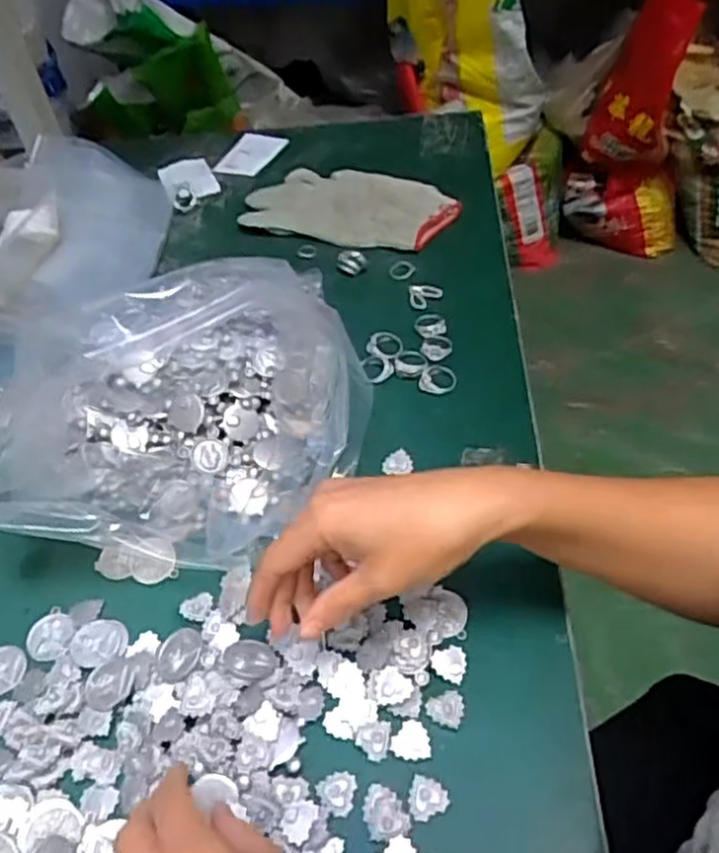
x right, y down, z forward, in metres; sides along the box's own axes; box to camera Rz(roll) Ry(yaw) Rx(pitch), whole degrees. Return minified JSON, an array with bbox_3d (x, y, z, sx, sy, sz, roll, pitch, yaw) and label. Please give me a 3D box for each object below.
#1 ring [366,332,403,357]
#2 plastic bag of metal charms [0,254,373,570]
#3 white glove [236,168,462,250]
[{"bbox_3d":[0.020,-0.064,0.566,0.028,0.004,0.026,-3,49,4],"label":"ring"},{"bbox_3d":[-0.143,-0.014,0.494,0.273,0.086,0.219,-8,49,0],"label":"plastic bag of metal charms"},{"bbox_3d":[-0.009,-0.209,0.686,0.196,0.022,0.100,13,52,16],"label":"white glove"}]

